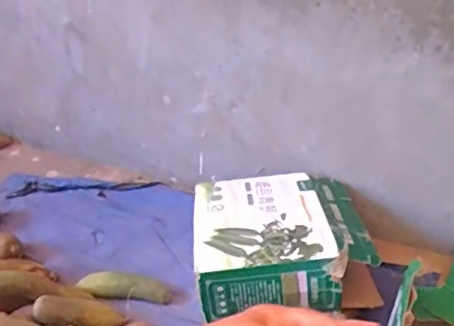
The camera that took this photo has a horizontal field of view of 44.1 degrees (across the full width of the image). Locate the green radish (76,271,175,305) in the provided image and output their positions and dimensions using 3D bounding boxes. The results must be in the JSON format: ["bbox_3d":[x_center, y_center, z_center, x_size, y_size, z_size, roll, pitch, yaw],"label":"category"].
[{"bbox_3d":[-0.223,0.266,1.192,0.189,0.050,0.046,5,31,4],"label":"green radish"}]

